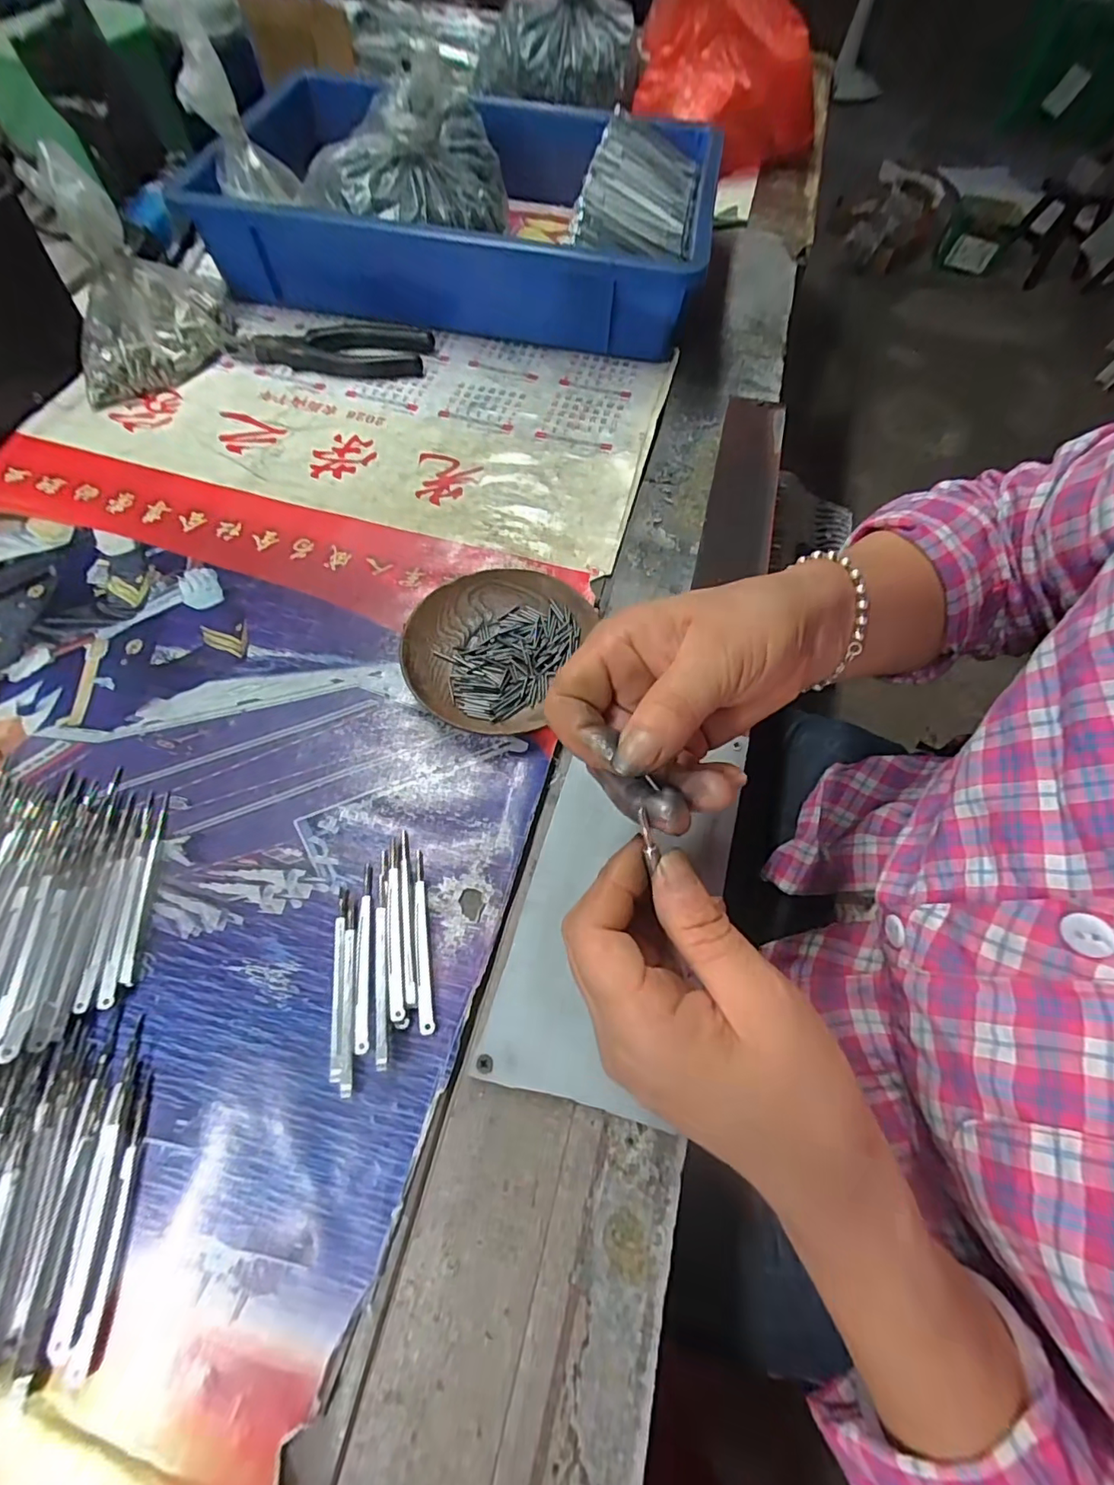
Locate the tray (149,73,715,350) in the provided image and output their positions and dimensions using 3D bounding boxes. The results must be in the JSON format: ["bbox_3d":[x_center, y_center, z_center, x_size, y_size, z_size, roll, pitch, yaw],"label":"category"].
[{"bbox_3d":[-0.075,-0.508,0.516,0.414,0.109,0.314,11,64,2],"label":"tray"}]

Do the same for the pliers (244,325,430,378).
[{"bbox_3d":[-0.180,-0.331,0.465,0.140,0.017,0.054,5,64,-1],"label":"pliers"}]

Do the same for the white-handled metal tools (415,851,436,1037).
[{"bbox_3d":[-0.066,0.095,0.270,0.006,0.006,0.084,-8,65,-7],"label":"white-handled metal tools"}]

